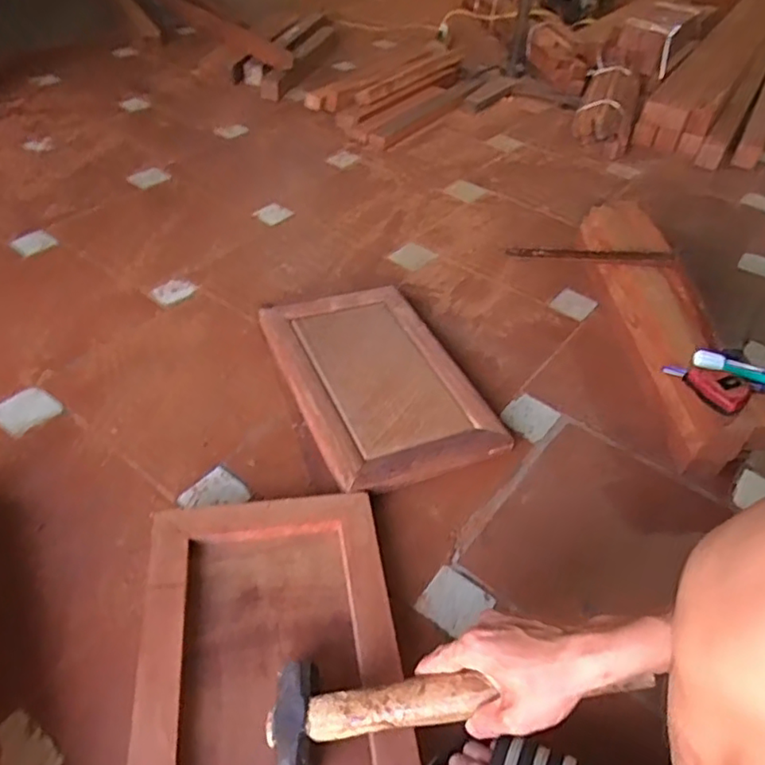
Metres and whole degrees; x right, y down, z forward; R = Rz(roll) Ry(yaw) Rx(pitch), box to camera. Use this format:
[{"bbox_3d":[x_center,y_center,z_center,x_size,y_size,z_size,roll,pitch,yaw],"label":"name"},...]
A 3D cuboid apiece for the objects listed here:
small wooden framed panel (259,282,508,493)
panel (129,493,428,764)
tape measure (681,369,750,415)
[{"bbox_3d":[-0.009,-0.008,0.871,0.245,0.035,0.378,-14,48,-20],"label":"small wooden framed panel"},{"bbox_3d":[-0.101,0.275,0.560,0.238,0.034,0.362,-4,45,-10],"label":"panel"},{"bbox_3d":[0.421,0.005,0.746,0.047,0.029,0.073,-26,52,-28],"label":"tape measure"}]

